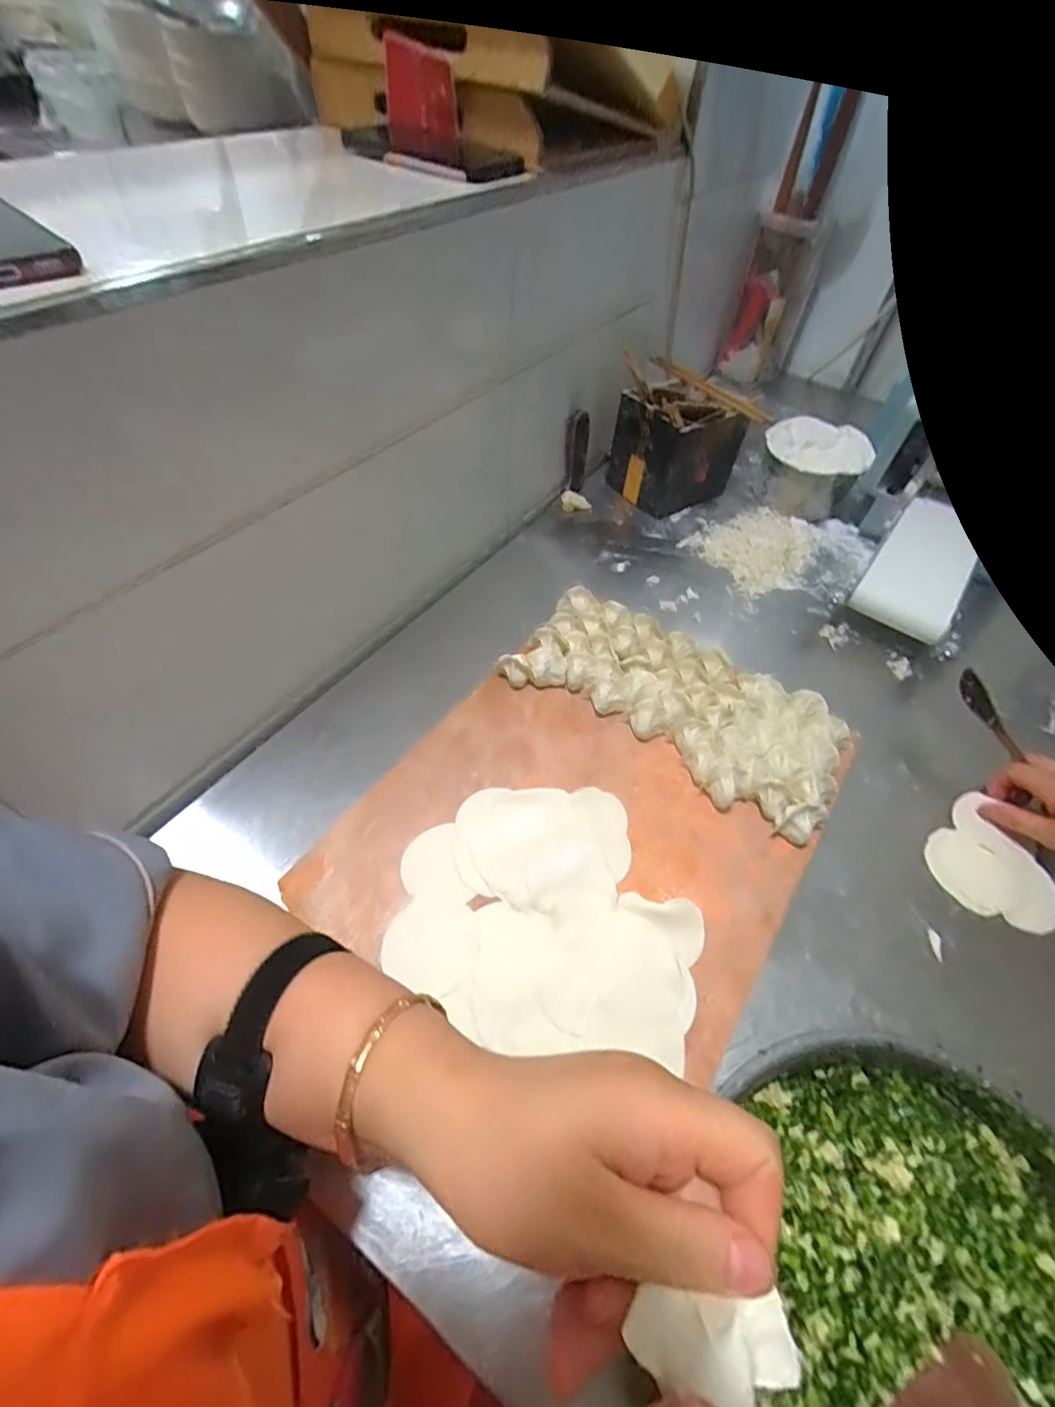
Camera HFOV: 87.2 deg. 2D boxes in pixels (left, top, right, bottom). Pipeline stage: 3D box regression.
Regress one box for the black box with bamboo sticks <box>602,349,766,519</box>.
[{"bbox_3d":[0.221,-0.382,0.812,0.156,0.158,0.135,-26,58,-22],"label":"black box with bamboo sticks"}]

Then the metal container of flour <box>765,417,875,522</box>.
[{"bbox_3d":[0.418,-0.348,0.825,0.138,0.090,0.128,29,56,18],"label":"metal container of flour"}]

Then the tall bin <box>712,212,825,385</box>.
[{"bbox_3d":[0.444,-0.732,1.019,0.125,0.246,0.087,17,53,10],"label":"tall bin"}]

